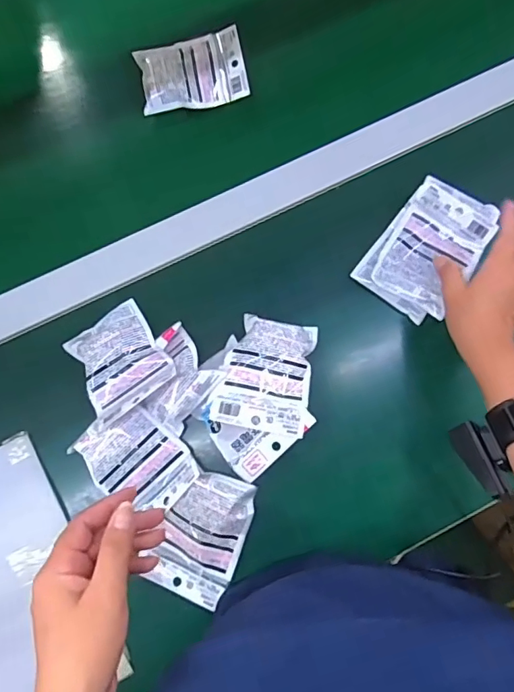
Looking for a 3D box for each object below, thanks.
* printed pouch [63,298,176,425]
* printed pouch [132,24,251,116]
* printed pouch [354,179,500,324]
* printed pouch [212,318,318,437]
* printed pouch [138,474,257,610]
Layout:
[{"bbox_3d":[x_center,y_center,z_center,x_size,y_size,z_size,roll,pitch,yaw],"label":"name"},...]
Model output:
[{"bbox_3d":[-0.148,0.015,0.514,0.093,0.033,0.106,-34,82,-6],"label":"printed pouch"},{"bbox_3d":[-0.081,-0.345,0.606,0.129,0.018,0.093,-12,80,-3],"label":"printed pouch"},{"bbox_3d":[0.199,-0.114,0.558,0.105,0.023,0.157,37,82,6],"label":"printed pouch"},{"bbox_3d":[0.011,0.029,0.520,0.094,0.027,0.119,12,80,2],"label":"printed pouch"},{"bbox_3d":[-0.054,0.195,0.497,0.082,0.030,0.126,22,80,4],"label":"printed pouch"}]

